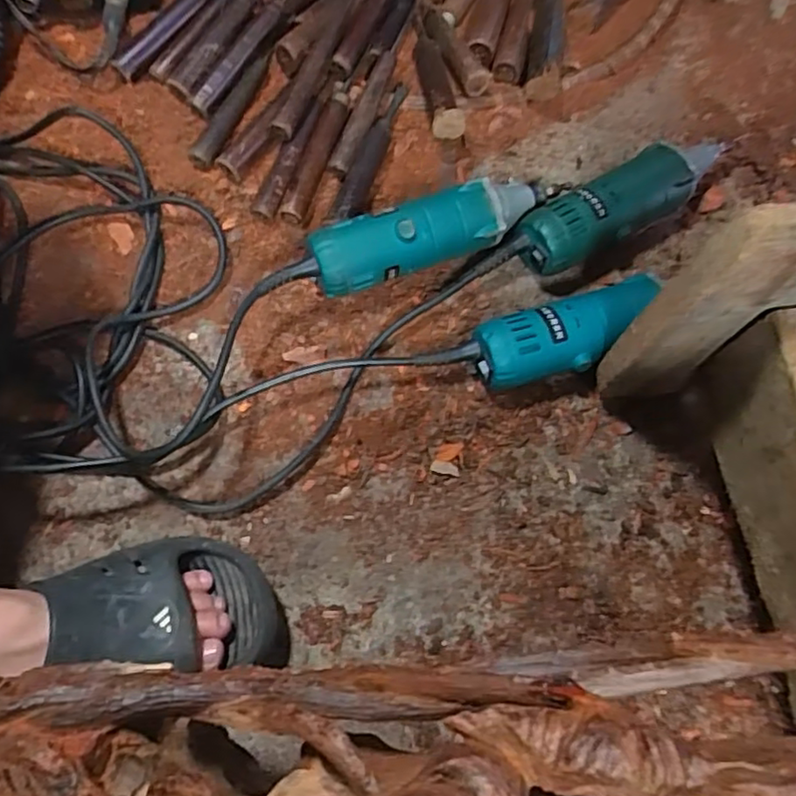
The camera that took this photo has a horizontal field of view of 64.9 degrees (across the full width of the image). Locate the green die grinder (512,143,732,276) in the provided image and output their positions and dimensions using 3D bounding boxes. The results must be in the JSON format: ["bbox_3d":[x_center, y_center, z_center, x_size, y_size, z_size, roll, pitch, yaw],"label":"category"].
[{"bbox_3d":[0.182,-0.155,0.510,0.188,0.058,0.052,-30,76,-10],"label":"green die grinder"}]

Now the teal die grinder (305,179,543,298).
[{"bbox_3d":[0.025,-0.125,0.484,0.191,0.055,0.049,-20,74,-7],"label":"teal die grinder"}]

